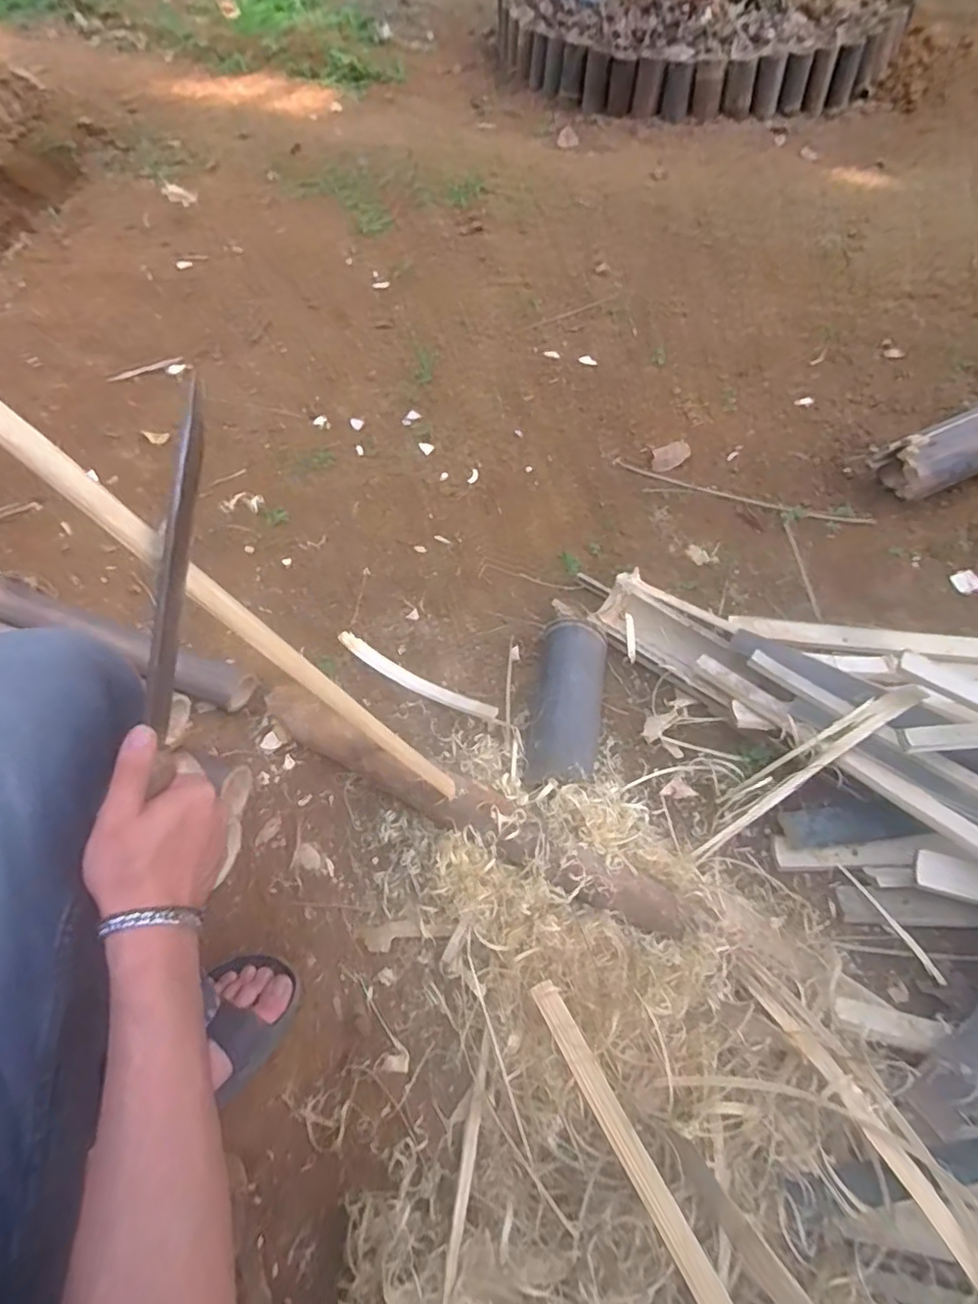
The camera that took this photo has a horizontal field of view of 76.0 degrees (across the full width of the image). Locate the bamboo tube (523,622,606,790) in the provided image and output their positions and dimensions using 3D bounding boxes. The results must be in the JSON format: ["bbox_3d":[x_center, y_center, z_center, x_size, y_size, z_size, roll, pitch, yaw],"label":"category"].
[{"bbox_3d":[0.106,0.067,0.846,0.091,0.064,0.256,9,57,6],"label":"bamboo tube"}]

